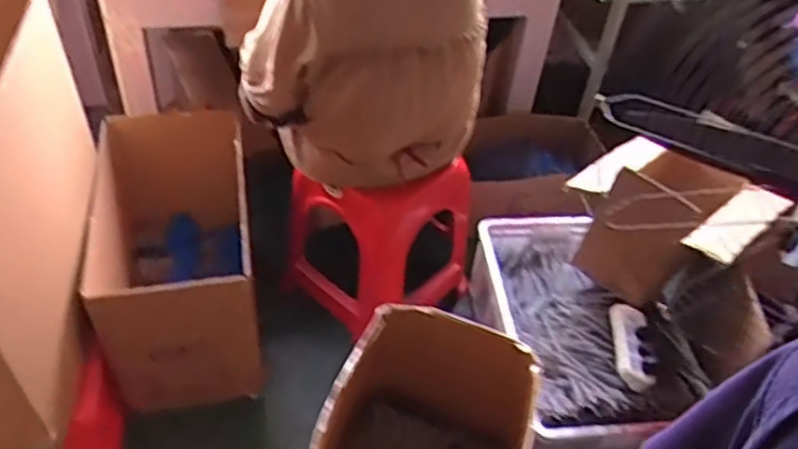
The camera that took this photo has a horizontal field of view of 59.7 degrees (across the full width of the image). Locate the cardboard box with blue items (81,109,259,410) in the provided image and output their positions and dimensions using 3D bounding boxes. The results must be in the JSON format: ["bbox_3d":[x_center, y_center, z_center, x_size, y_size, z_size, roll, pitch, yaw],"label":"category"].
[{"bbox_3d":[-0.523,0.041,1.670,0.315,0.437,0.602,-6,48,-12],"label":"cardboard box with blue items"}]

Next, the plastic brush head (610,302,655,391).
[{"bbox_3d":[0.514,0.261,1.542,0.076,0.034,0.206,8,47,1],"label":"plastic brush head"}]

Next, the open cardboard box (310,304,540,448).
[{"bbox_3d":[0.048,0.477,1.382,0.364,0.453,0.406,15,47,7],"label":"open cardboard box"}]

